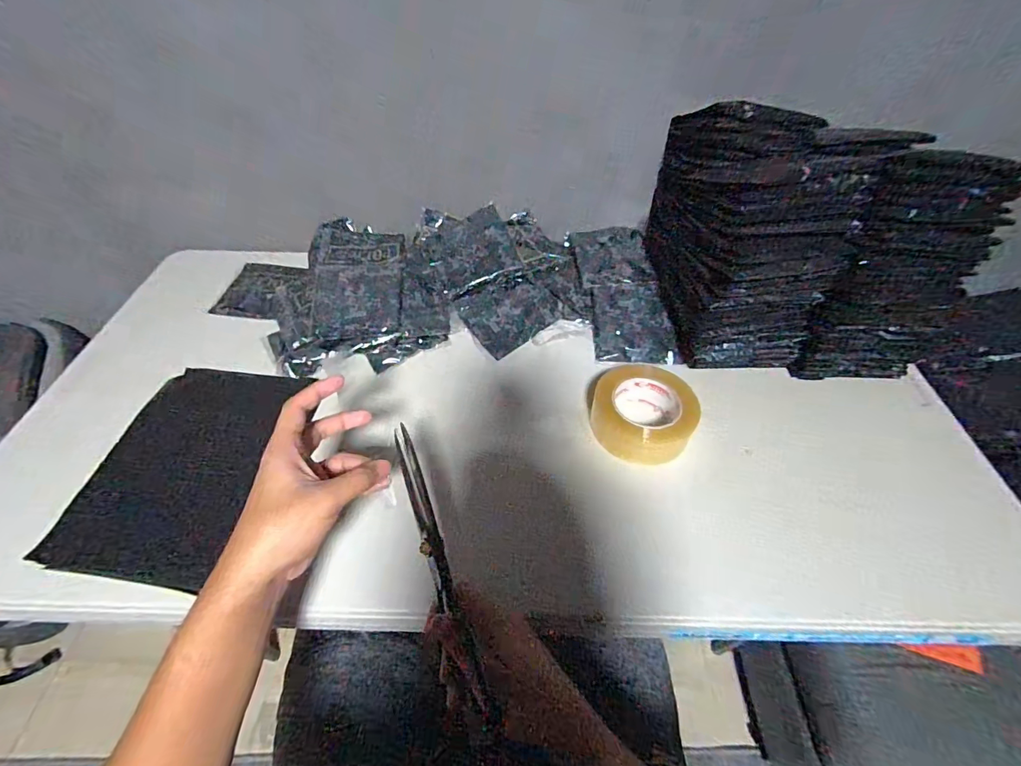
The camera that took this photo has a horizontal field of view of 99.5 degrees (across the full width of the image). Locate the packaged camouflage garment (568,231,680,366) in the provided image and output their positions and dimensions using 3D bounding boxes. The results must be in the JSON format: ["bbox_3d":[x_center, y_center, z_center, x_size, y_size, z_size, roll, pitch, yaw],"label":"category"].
[{"bbox_3d":[0.174,-0.144,0.673,0.112,0.025,0.261,-6,64,-5],"label":"packaged camouflage garment"}]

